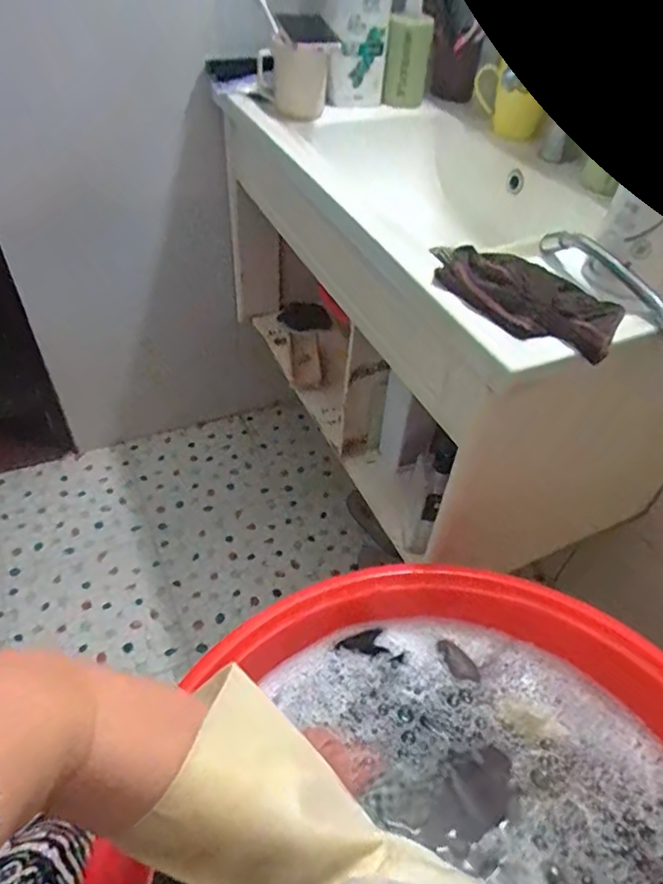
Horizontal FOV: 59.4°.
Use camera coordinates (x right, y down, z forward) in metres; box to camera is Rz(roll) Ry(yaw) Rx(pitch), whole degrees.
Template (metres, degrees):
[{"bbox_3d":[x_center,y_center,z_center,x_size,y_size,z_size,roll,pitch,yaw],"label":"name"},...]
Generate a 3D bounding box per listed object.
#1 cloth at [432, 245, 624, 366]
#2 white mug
[{"bbox_3d":[0.194,-0.141,0.557,0.174,0.021,0.114,36,54,26],"label":"cloth"},{"bbox_3d":[-0.061,-0.556,0.902,0.108,0.101,0.095,1,47,-4],"label":"white mug"}]

